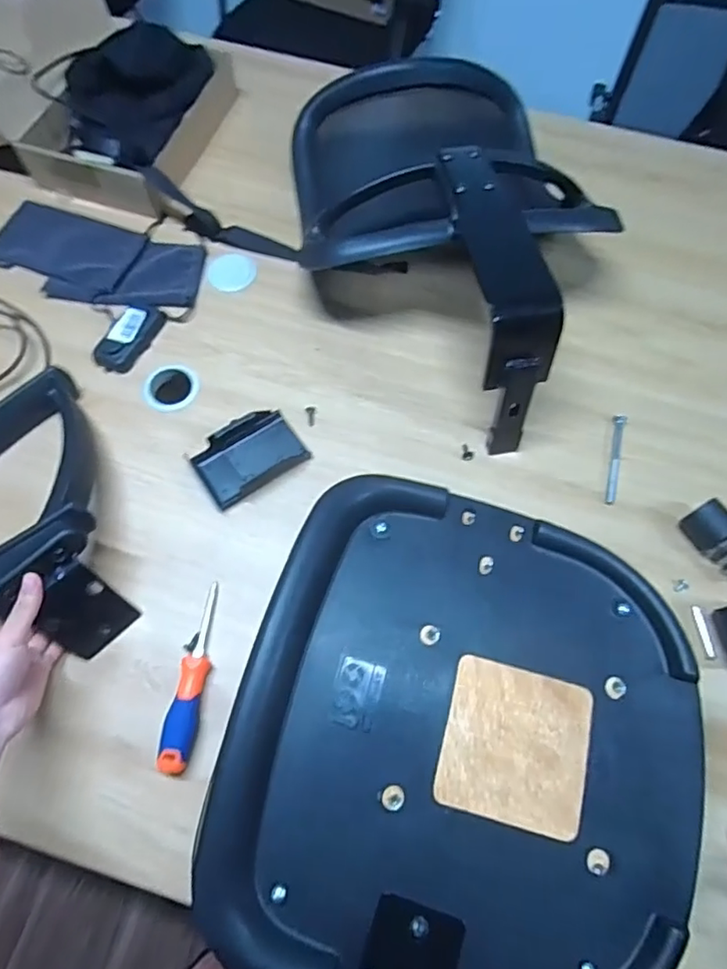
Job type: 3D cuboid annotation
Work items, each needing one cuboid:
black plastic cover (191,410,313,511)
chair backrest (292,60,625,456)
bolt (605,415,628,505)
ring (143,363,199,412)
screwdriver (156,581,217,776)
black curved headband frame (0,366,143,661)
[{"bbox_3d":[-0.136,-0.036,0.668,0.125,0.028,0.081,-33,72,-15],"label":"black plastic cover"},{"bbox_3d":[0.122,-0.347,0.721,0.371,0.177,0.587,-9,67,-6],"label":"chair backrest"},{"bbox_3d":[0.312,-0.034,0.687,0.014,0.016,0.121,15,67,4],"label":"bolt"},{"bbox_3d":[-0.247,-0.125,0.717,0.068,0.006,0.071,1,67,-2],"label":"ring"},{"bbox_3d":[-0.171,0.191,0.564,0.027,0.028,0.181,8,67,2],"label":"screwdriver"},{"bbox_3d":[-0.420,0.038,0.585,0.270,0.105,0.323,-19,69,-10],"label":"black curved headband frame"}]

